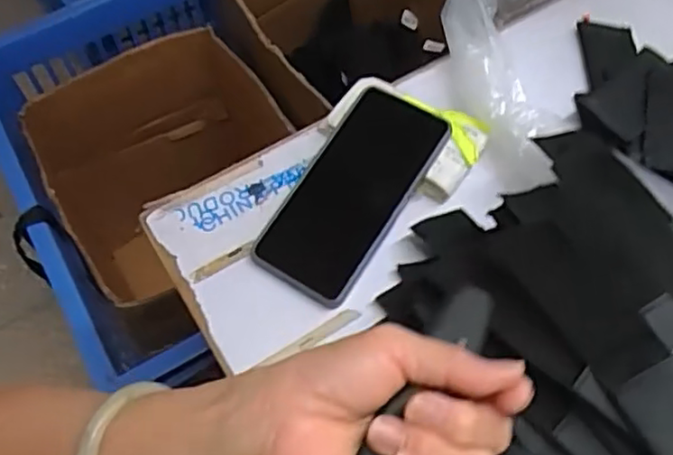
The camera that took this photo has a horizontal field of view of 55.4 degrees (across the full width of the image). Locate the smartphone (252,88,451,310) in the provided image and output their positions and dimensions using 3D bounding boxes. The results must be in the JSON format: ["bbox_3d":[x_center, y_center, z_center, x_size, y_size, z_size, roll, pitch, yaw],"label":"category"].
[{"bbox_3d":[0.010,-0.027,0.483,0.086,0.014,0.166,26,73,23],"label":"smartphone"}]

